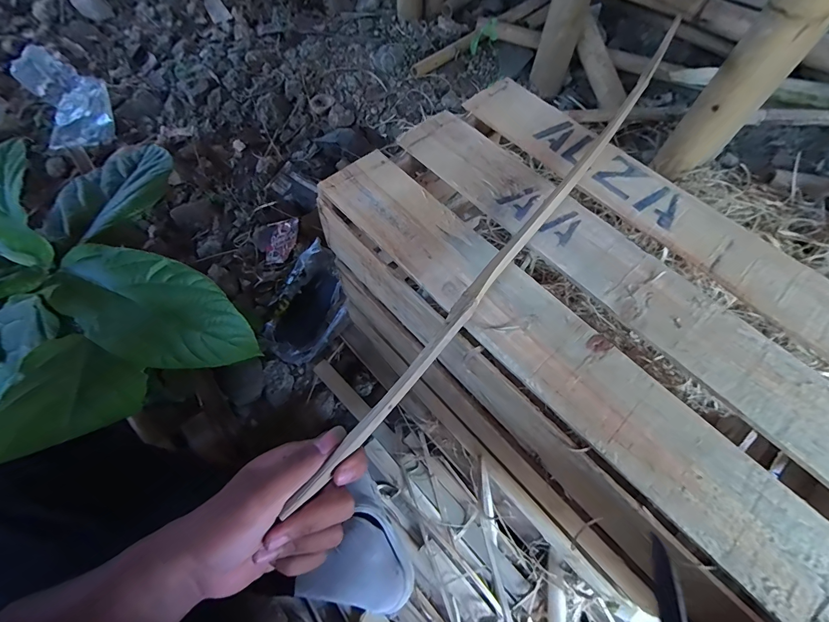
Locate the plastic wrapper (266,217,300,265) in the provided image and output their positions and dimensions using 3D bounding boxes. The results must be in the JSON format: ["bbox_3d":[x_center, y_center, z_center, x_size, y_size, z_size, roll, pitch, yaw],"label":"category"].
[{"bbox_3d":[-0.299,-0.157,0.838,0.065,0.007,0.113,24,90,16],"label":"plastic wrapper"}]

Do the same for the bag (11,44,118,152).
[{"bbox_3d":[-0.907,-0.574,0.967,0.168,0.073,0.412,-33,70,-17],"label":"bag"}]

